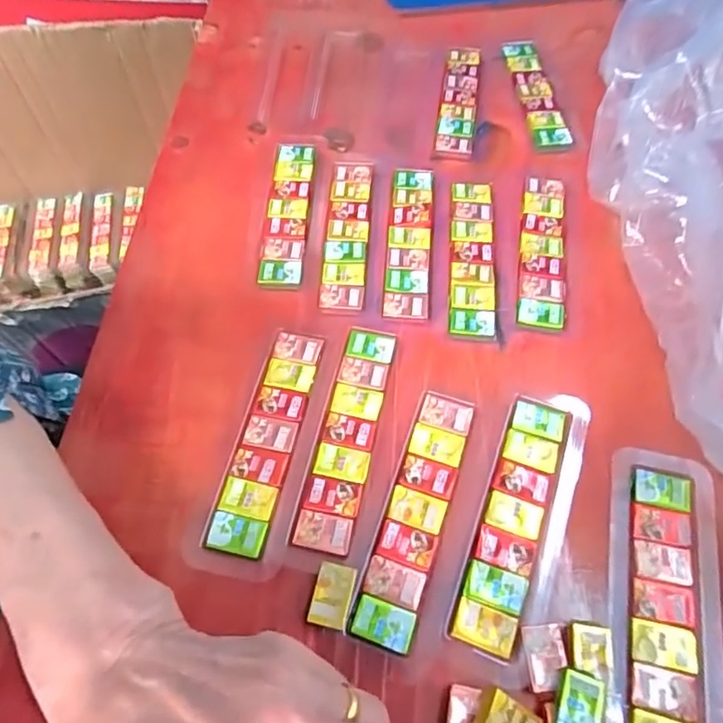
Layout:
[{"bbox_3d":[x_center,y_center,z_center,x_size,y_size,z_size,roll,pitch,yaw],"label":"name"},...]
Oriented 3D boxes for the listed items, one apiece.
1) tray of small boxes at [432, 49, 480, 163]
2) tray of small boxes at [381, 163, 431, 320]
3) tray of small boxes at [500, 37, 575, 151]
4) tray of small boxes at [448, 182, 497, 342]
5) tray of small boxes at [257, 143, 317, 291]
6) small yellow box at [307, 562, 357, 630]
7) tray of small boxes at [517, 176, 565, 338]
[{"bbox_3d":[0.073,-0.196,0.411,0.026,0.008,0.121,8,61,5],"label":"tray of small boxes"},{"bbox_3d":[0.030,-0.078,0.343,0.027,0.005,0.121,4,60,3],"label":"tray of small boxes"},{"bbox_3d":[0.132,-0.207,0.418,0.026,0.007,0.123,-5,60,-2],"label":"tray of small boxes"},{"bbox_3d":[0.069,-0.067,0.339,0.027,0.006,0.122,4,60,3],"label":"tray of small boxes"},{"bbox_3d":[-0.048,-0.097,0.355,0.026,0.005,0.121,1,60,2],"label":"tray of small boxes"},{"bbox_3d":[-0.013,0.101,0.237,0.017,0.004,0.025,11,61,7],"label":"small yellow box"},{"bbox_3d":[0.113,-0.071,0.341,0.027,0.006,0.121,9,61,6],"label":"tray of small boxes"}]

